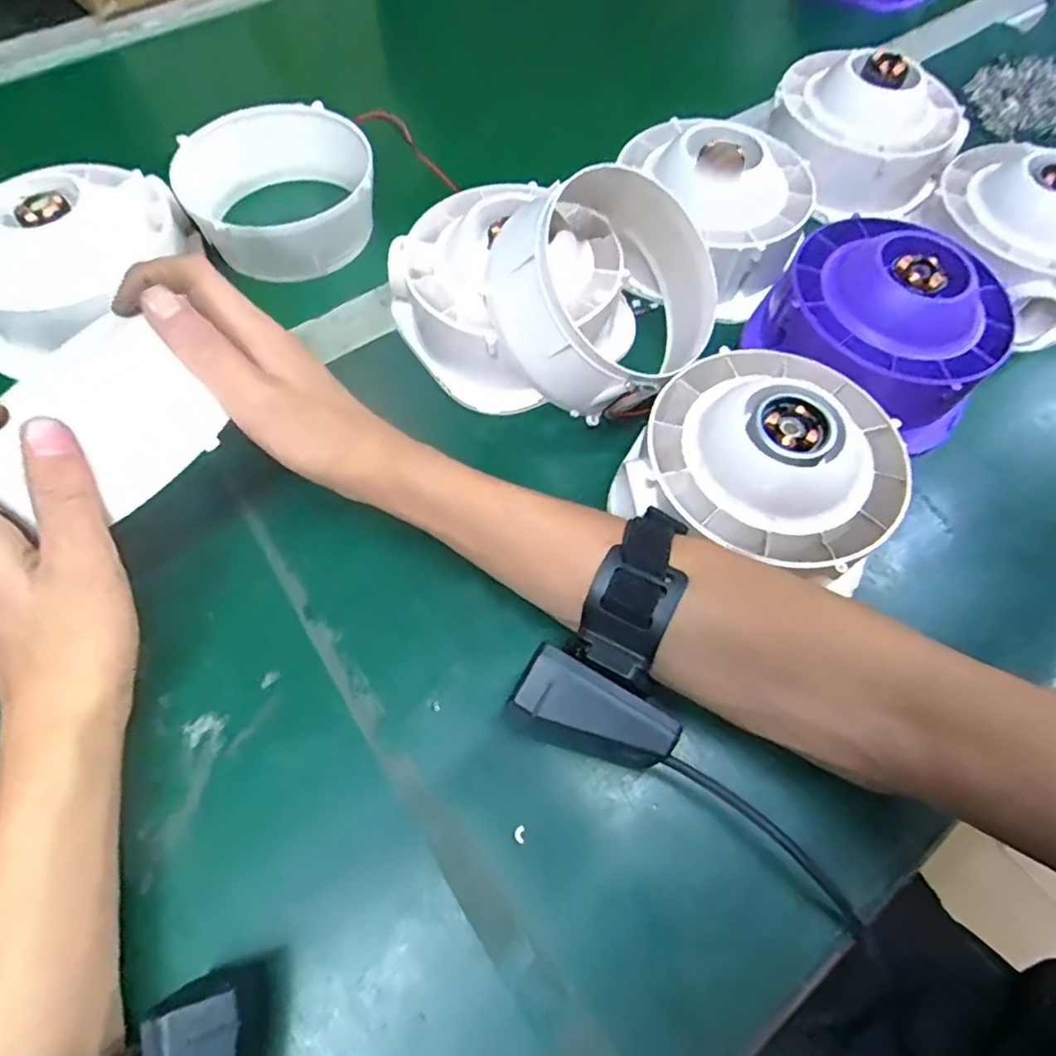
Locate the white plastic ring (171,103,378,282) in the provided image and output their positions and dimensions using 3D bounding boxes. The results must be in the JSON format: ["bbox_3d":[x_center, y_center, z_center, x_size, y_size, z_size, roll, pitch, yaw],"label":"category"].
[{"bbox_3d":[-0.165,-0.232,0.425,0.118,0.057,0.133,-15,65,-10],"label":"white plastic ring"}]

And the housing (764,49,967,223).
[{"bbox_3d":[0.255,-0.307,0.474,0.121,0.075,0.131,-21,67,-13],"label":"housing"}]

